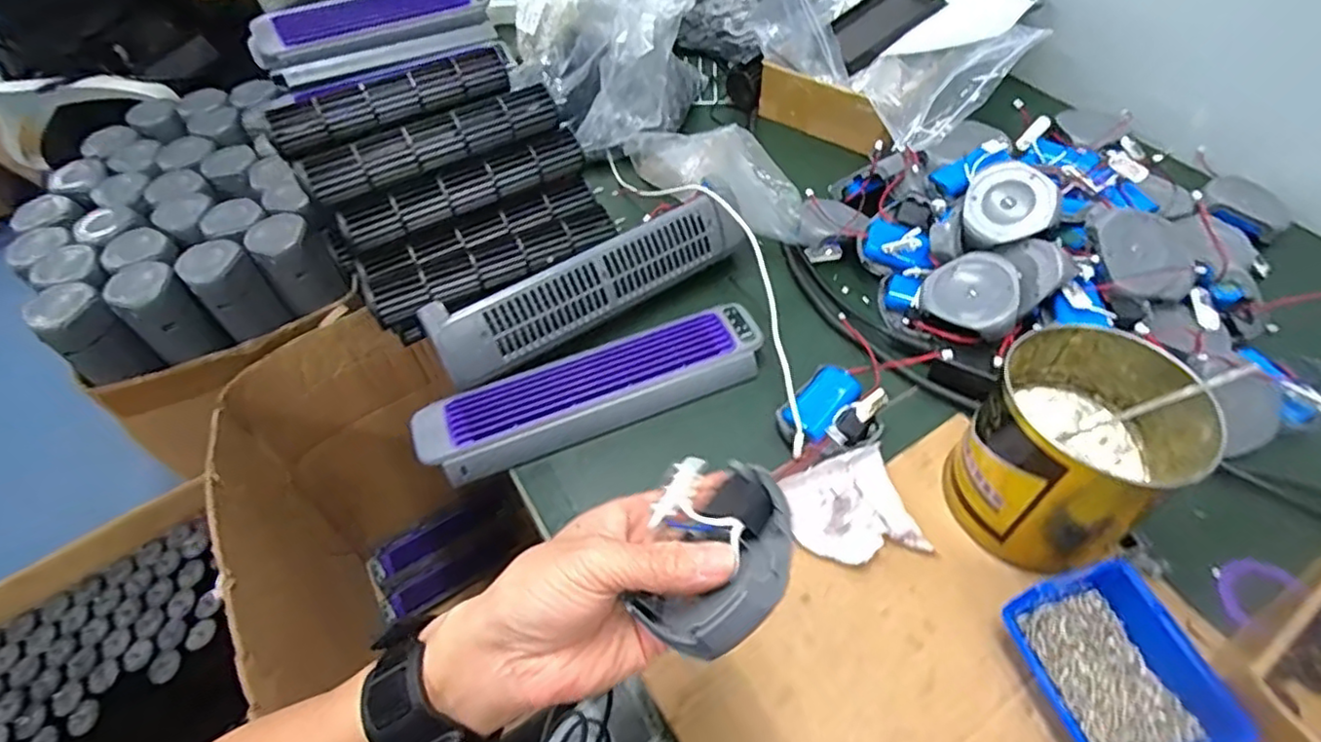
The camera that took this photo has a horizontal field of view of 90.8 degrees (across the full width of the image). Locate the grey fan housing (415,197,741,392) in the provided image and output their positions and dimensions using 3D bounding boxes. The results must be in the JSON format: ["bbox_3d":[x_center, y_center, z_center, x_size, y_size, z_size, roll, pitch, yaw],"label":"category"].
[{"bbox_3d":[-0.061,-0.084,0.589,0.295,0.061,0.059,-29,57,-19],"label":"grey fan housing"}]

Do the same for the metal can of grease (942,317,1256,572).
[{"bbox_3d":[0.278,0.053,0.436,0.126,0.108,0.126,-1,52,2],"label":"metal can of grease"}]

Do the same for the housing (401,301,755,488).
[{"bbox_3d":[-0.055,0.017,0.554,0.292,0.036,0.073,-20,54,-13],"label":"housing"}]

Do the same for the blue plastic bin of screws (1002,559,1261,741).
[{"bbox_3d":[0.272,0.181,0.392,0.074,0.049,0.111,-14,53,-8],"label":"blue plastic bin of screws"}]

